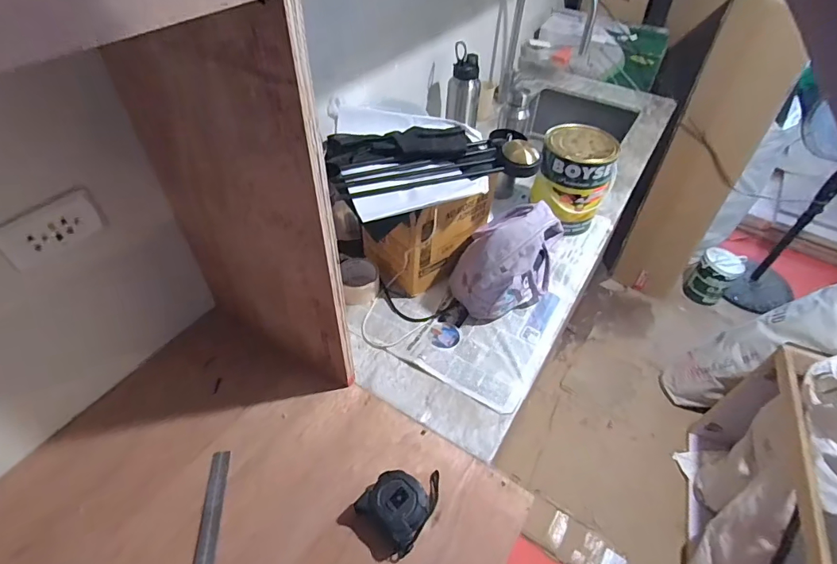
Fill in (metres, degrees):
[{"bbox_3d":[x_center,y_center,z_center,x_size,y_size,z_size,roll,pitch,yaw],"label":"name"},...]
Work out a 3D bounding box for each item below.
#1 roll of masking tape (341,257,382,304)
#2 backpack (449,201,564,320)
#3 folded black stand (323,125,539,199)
[{"bbox_3d":[-0.117,-0.002,0.913,0.078,0.056,0.094,-8,48,-9],"label":"roll of masking tape"},{"bbox_3d":[0.179,-0.050,0.883,0.176,0.186,0.227,22,49,16],"label":"backpack"},{"bbox_3d":[0.021,-0.236,0.818,0.390,0.046,0.165,-13,49,-14],"label":"folded black stand"}]

